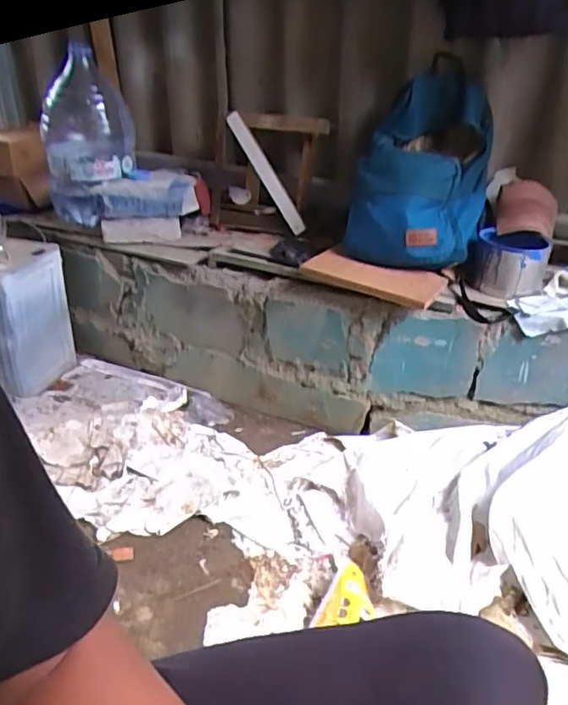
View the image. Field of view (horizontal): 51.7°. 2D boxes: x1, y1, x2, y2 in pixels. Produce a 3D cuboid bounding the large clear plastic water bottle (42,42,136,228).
[{"bbox_3d":[-0.519,-0.565,1.559,0.240,0.429,0.267,-10,31,-16],"label":"large clear plastic water bottle"}]

